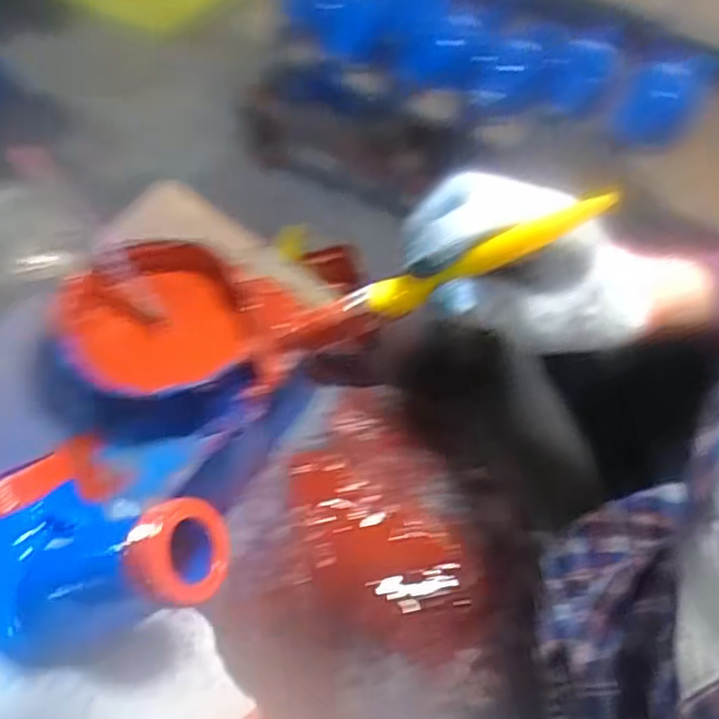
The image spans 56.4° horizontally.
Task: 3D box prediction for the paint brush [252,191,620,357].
[{"bbox_3d":[0.026,-0.034,0.318,0.188,0.019,0.011,-21,46,26],"label":"paint brush"}]

